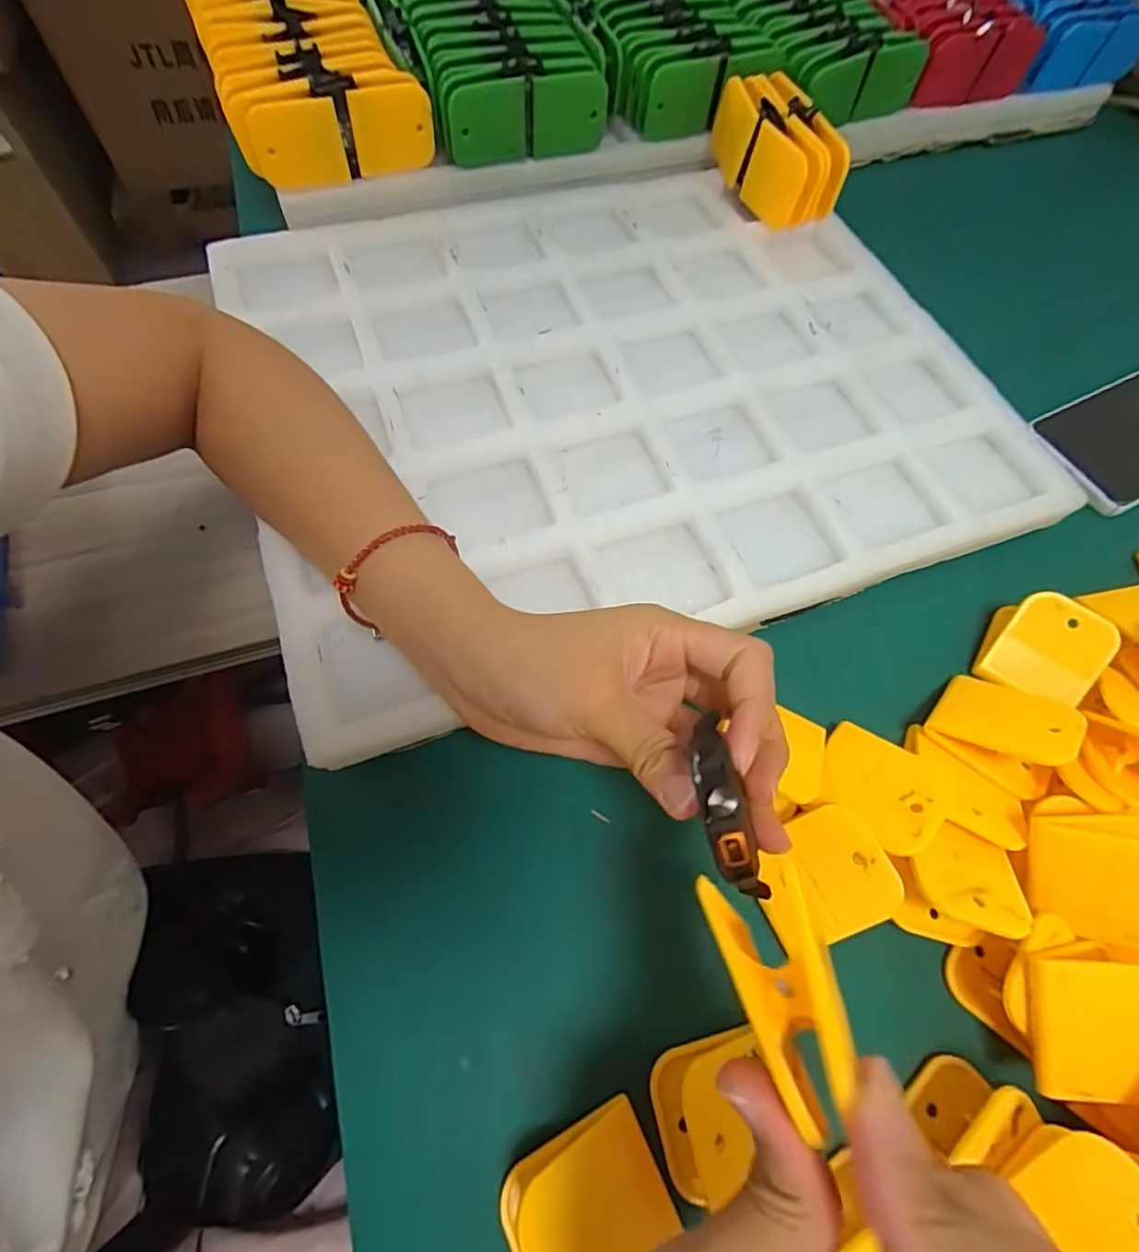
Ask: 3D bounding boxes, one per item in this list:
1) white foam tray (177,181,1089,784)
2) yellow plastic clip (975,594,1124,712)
[{"bbox_3d":[0.030,-0.151,0.357,0.422,0.018,0.345,-18,68,-11],"label":"white foam tray"},{"bbox_3d":[0.244,0.011,0.301,0.053,0.024,0.045,22,63,9],"label":"yellow plastic clip"}]

